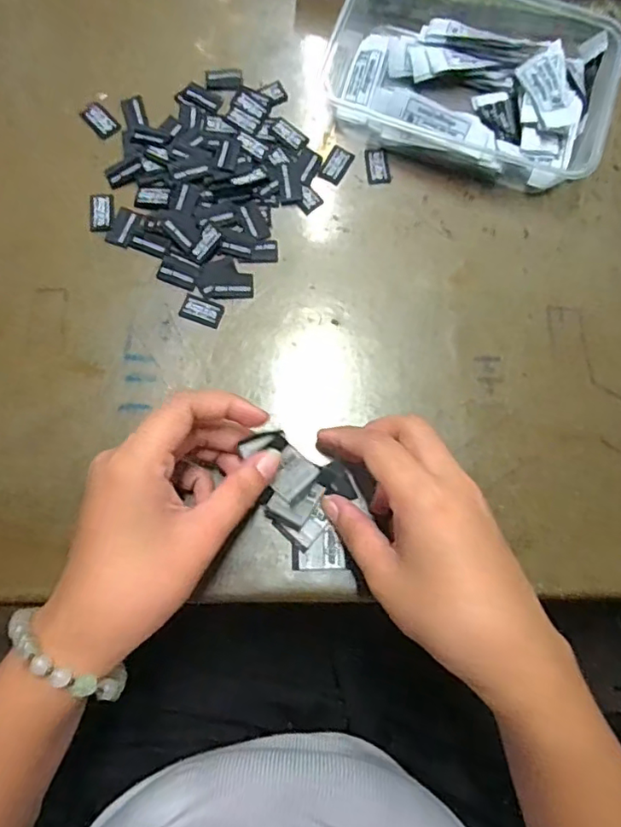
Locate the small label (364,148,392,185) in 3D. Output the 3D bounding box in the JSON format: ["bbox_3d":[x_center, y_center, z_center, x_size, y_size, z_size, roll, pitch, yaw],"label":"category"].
[{"bbox_3d":[0.043,-0.157,0.362,0.015,0.004,0.023,-7,85,0],"label":"small label"}]

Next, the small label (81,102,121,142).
[{"bbox_3d":[-0.133,-0.186,0.361,0.015,0.004,0.027,-41,81,-9],"label":"small label"}]

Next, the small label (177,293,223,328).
[{"bbox_3d":[-0.065,-0.061,0.338,0.024,0.004,0.015,19,77,3],"label":"small label"}]

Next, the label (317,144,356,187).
[{"bbox_3d":[0.016,-0.159,0.364,0.015,0.004,0.025,29,78,5],"label":"label"}]

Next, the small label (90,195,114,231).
[{"bbox_3d":[-0.129,-0.124,0.352,0.014,0.004,0.026,-6,77,-2],"label":"small label"}]

